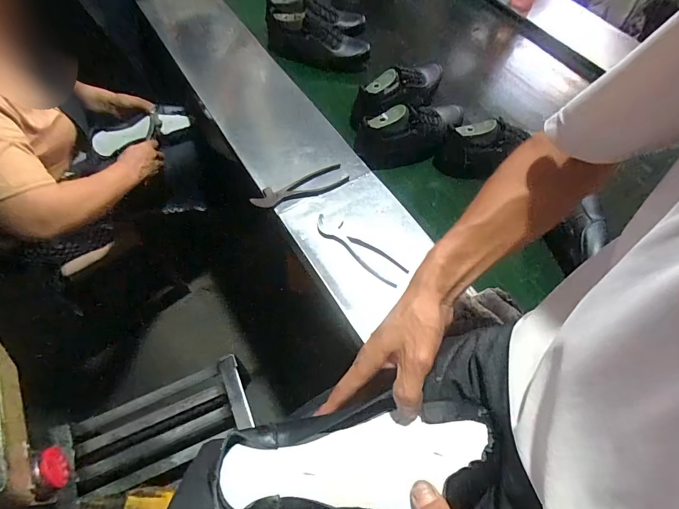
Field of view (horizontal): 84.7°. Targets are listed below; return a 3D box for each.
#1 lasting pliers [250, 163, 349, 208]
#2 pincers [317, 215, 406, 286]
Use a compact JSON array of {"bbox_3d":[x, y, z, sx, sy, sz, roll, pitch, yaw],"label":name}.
[{"bbox_3d":[-0.076,-0.132,0.742,0.195,0.015,0.054,-23,64,-16],"label":"lasting pliers"},{"bbox_3d":[0.035,-0.010,0.690,0.187,0.019,0.045,36,64,16],"label":"pincers"}]

